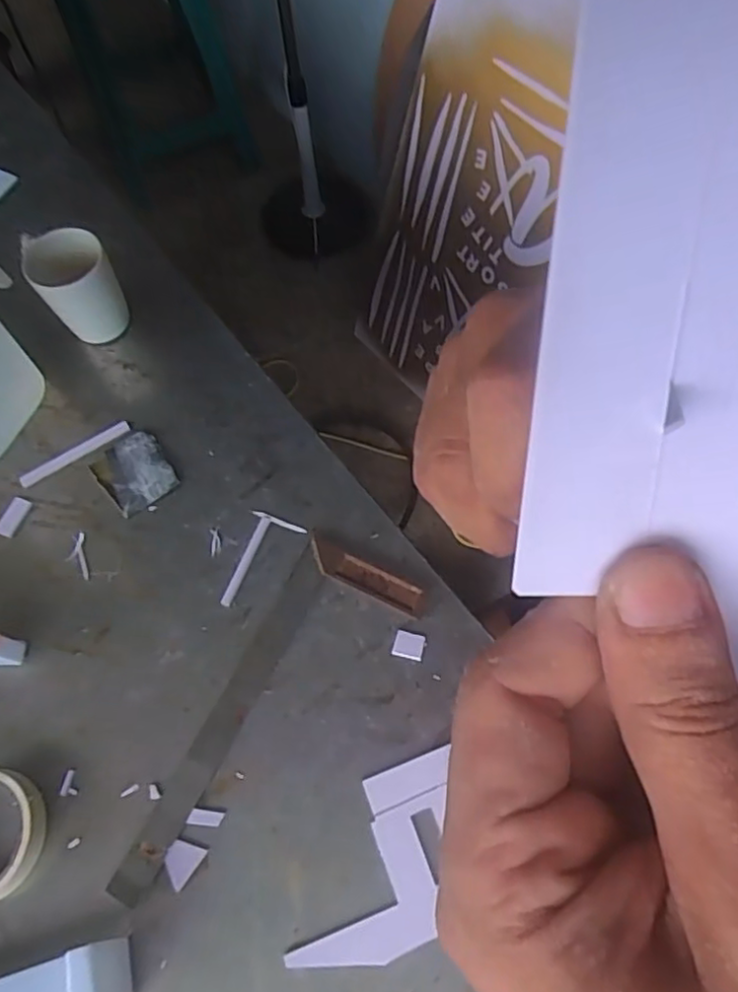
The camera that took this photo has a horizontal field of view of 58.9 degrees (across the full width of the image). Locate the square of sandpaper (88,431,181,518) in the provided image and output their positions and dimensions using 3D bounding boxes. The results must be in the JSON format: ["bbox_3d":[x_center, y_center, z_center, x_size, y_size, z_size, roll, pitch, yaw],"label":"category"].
[{"bbox_3d":[-0.216,-0.022,0.604,0.062,0.007,0.073,-32,68,-11],"label":"square of sandpaper"}]

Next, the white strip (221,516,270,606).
[{"bbox_3d":[-0.106,0.055,0.565,0.009,0.004,0.085,18,68,11],"label":"white strip"}]

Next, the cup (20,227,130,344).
[{"bbox_3d":[-0.279,-0.202,0.638,0.066,0.105,0.062,-1,66,3],"label":"cup"}]

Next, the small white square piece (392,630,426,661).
[{"bbox_3d":[0.032,0.120,0.527,0.024,0.004,0.020,14,67,9],"label":"small white square piece"}]

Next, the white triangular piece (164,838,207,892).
[{"bbox_3d":[-0.136,0.263,0.471,0.024,0.004,0.030,34,72,17],"label":"white triangular piece"}]

